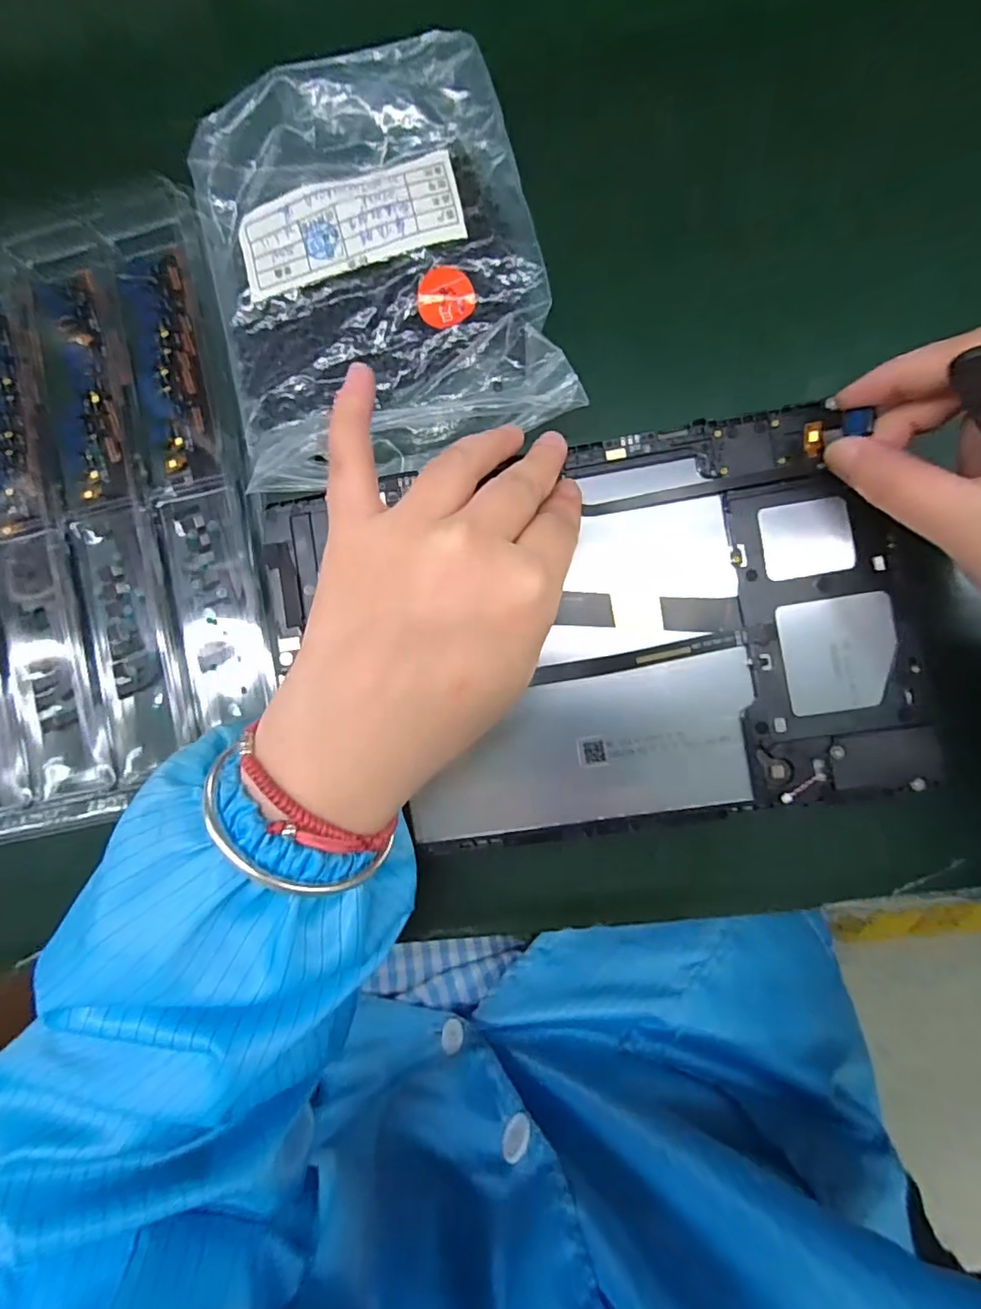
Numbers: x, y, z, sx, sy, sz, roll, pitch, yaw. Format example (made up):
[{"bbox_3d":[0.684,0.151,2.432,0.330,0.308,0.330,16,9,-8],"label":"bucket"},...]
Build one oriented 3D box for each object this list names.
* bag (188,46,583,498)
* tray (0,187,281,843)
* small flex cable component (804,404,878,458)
[{"bbox_3d":[-0.051,-0.162,0.239,0.140,0.023,0.162,-13,85,3],"label":"bag"},{"bbox_3d":[-0.217,-0.061,0.262,0.218,0.019,0.276,-12,85,3],"label":"tray"},{"bbox_3d":[0.123,-0.079,0.198,0.022,0.005,0.011,-12,88,28],"label":"small flex cable component"}]

